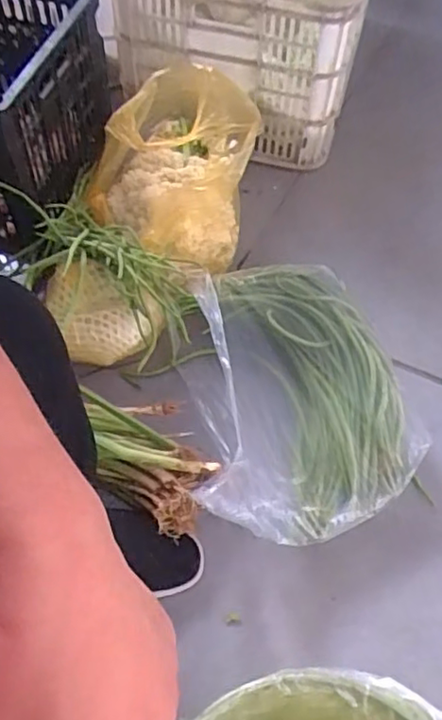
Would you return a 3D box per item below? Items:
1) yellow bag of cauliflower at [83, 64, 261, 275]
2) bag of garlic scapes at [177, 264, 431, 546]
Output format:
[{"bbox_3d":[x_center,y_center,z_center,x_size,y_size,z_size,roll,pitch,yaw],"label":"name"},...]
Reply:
[{"bbox_3d":[-0.080,-0.294,0.910,0.242,0.215,0.182,11,58,5],"label":"yellow bag of cauliflower"},{"bbox_3d":[0.101,0.050,0.834,0.293,0.142,0.369,-5,61,-7],"label":"bag of garlic scapes"}]

